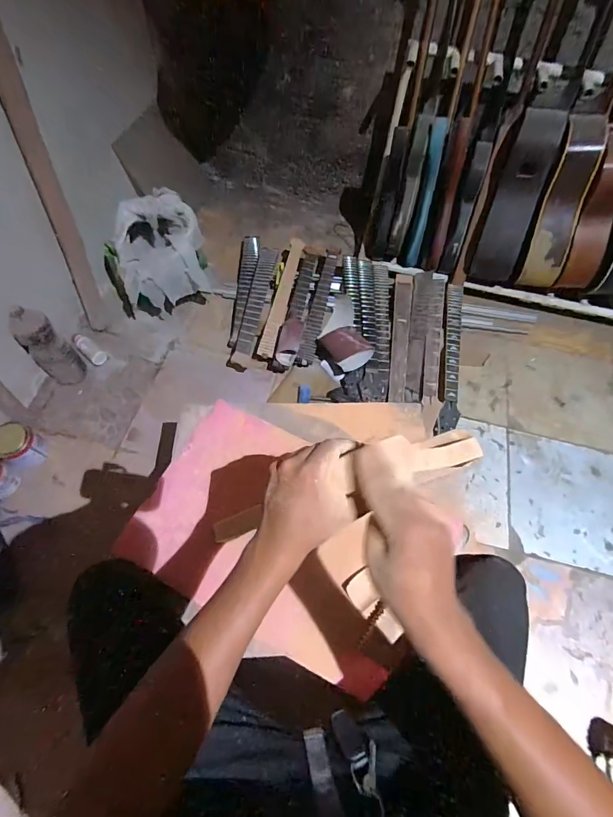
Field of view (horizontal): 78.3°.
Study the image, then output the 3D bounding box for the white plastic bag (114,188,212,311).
[{"bbox_3d":[-0.459,-0.494,1.204,0.257,0.224,0.243,-15,65,-10],"label":"white plastic bag"}]

